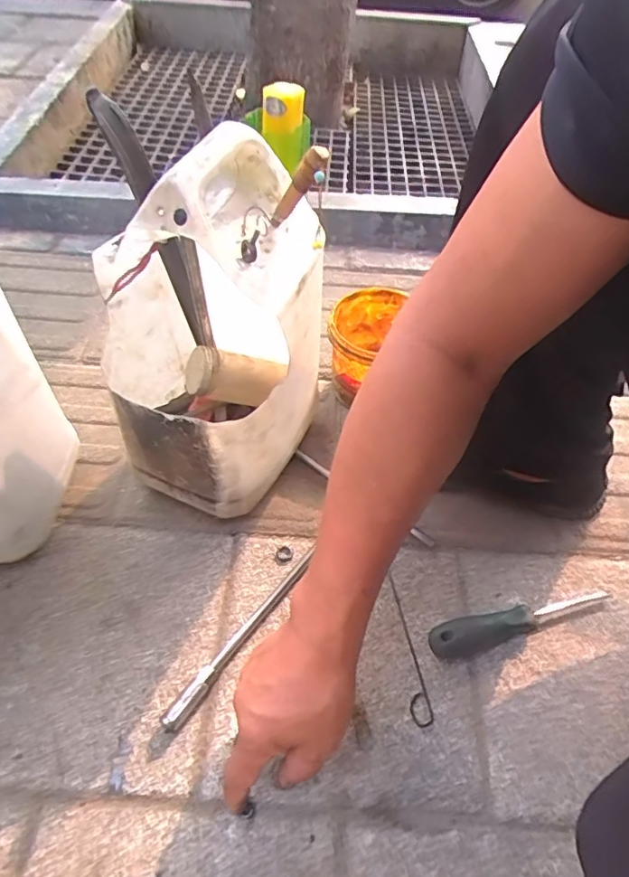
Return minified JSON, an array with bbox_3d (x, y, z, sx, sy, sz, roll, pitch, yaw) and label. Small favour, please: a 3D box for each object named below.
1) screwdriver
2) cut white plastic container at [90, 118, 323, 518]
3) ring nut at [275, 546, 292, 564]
[{"bbox_3d":[0.210,0.180,0.540,0.203,0.030,0.031,-13,55,-12],"label":"screwdriver"},{"bbox_3d":[-0.099,-0.107,0.527,0.222,0.301,0.226,-21,57,-18],"label":"cut white plastic container"},{"bbox_3d":[-0.033,0.126,0.583,0.018,0.004,0.020,11,53,6],"label":"ring nut"}]

